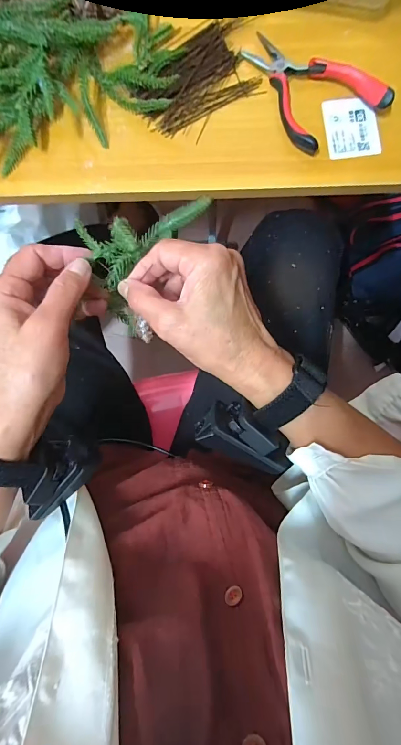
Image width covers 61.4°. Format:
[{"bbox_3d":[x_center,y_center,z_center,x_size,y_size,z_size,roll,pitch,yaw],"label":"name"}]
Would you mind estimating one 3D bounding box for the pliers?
[{"bbox_3d":[0.103,-0.271,0.310,0.084,0.018,0.120,-30,86,-2],"label":"pliers"}]

